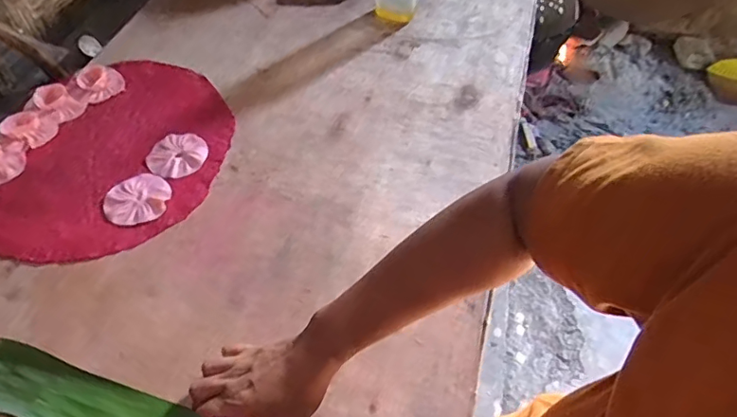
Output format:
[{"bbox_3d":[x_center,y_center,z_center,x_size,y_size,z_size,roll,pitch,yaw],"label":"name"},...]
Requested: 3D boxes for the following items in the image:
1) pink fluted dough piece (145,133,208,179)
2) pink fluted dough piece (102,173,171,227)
[{"bbox_3d":[-0.250,-0.071,0.694,0.075,0.007,0.074,2,52,-2],"label":"pink fluted dough piece"},{"bbox_3d":[-0.282,-0.012,0.646,0.074,0.004,0.076,2,52,-2],"label":"pink fluted dough piece"}]

